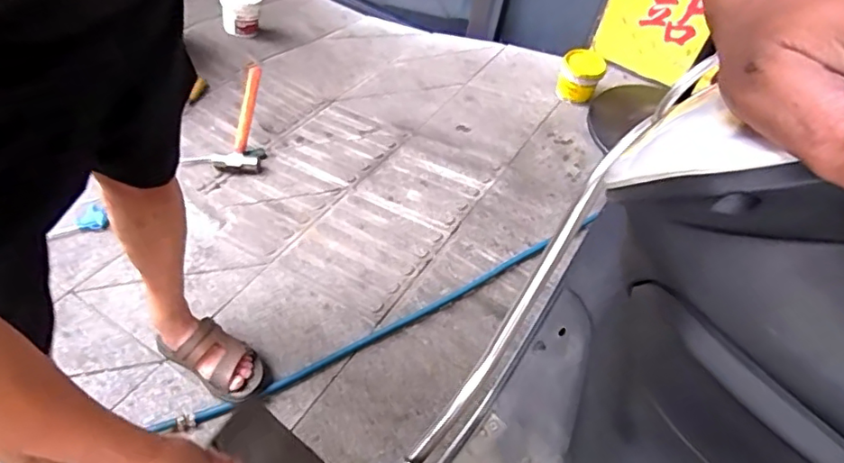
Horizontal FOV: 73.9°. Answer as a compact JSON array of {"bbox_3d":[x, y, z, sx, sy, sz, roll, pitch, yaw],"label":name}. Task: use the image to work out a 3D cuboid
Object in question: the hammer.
[{"bbox_3d":[-0.487,-0.315,1.538,0.121,0.059,0.347,-1,63,-3],"label":"hammer"}]

